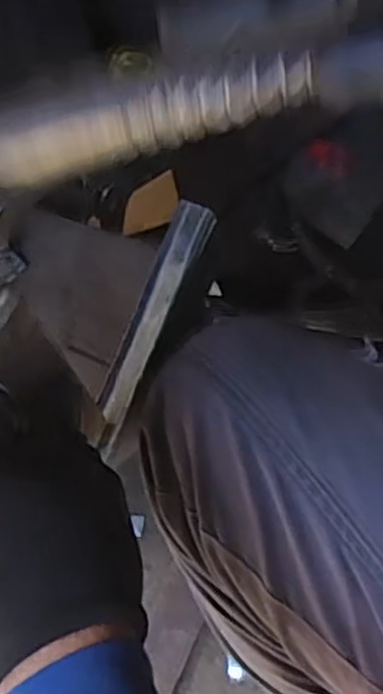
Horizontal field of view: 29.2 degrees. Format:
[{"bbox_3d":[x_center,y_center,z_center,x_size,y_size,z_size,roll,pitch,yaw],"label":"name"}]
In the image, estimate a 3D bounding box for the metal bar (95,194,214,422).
[{"bbox_3d":[-0.023,-0.022,0.454,0.024,0.024,0.142,23,74,7],"label":"metal bar"}]

